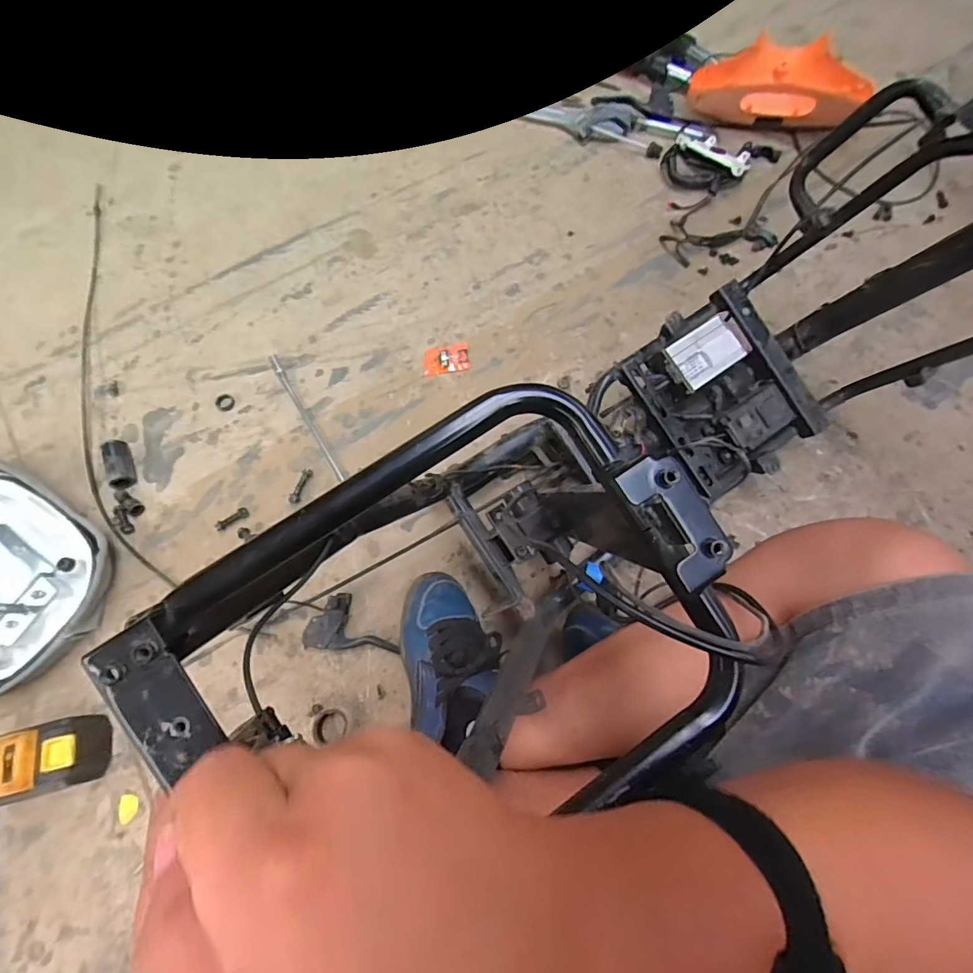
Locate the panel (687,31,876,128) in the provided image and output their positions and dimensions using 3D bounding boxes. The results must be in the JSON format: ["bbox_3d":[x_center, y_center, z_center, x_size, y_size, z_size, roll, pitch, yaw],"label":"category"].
[{"bbox_3d":[0.513,-0.721,0.868,0.266,0.107,0.179,20,71,10],"label":"panel"}]

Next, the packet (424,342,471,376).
[{"bbox_3d":[-0.067,-0.212,0.810,0.075,0.010,0.047,-10,69,-1],"label":"packet"}]

